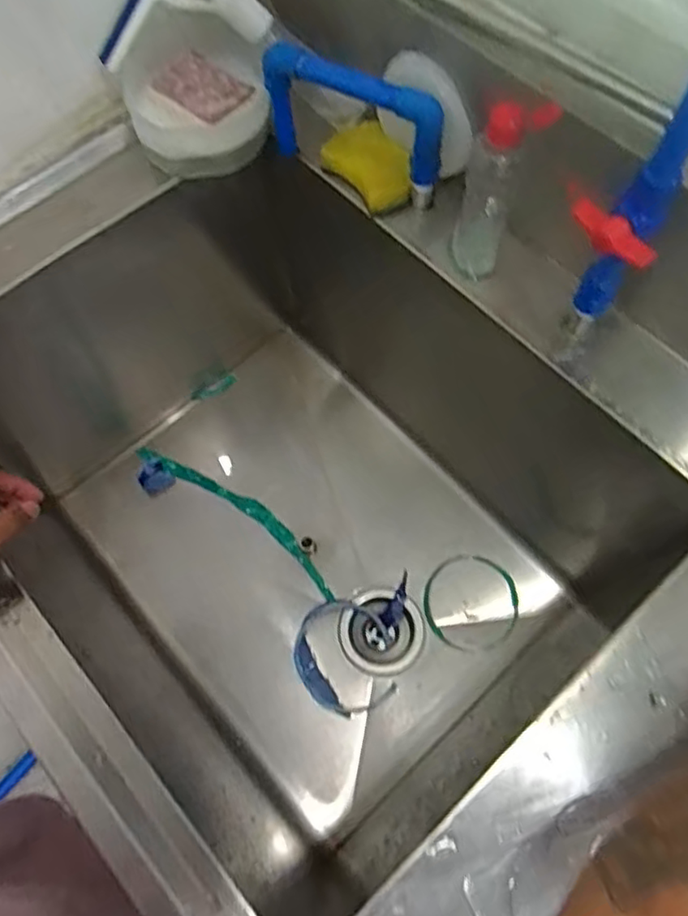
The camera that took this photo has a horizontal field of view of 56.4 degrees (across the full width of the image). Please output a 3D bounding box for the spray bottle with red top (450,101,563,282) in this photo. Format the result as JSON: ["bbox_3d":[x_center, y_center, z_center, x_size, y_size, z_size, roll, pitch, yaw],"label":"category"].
[{"bbox_3d":[0.130,-0.225,0.546,0.056,0.154,0.048,6,68,4],"label":"spray bottle with red top"}]

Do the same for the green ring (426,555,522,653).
[{"bbox_3d":[0.173,0.196,0.870,0.127,0.019,0.125,34,73,14],"label":"green ring"}]

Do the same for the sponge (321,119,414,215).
[{"bbox_3d":[0.026,-0.294,0.645,0.068,0.026,0.095,-29,70,-10],"label":"sponge"}]

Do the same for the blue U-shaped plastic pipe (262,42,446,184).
[{"bbox_3d":[0.011,-0.315,0.603,0.173,0.102,0.031,26,71,11],"label":"blue U-shaped plastic pipe"}]

